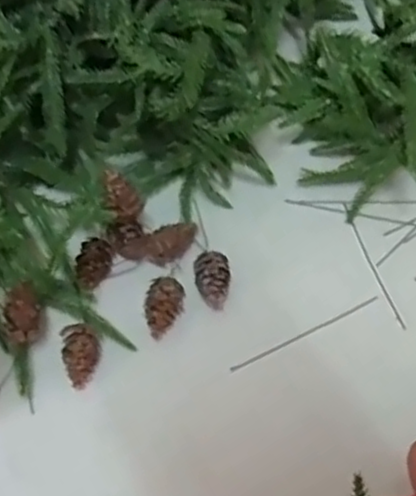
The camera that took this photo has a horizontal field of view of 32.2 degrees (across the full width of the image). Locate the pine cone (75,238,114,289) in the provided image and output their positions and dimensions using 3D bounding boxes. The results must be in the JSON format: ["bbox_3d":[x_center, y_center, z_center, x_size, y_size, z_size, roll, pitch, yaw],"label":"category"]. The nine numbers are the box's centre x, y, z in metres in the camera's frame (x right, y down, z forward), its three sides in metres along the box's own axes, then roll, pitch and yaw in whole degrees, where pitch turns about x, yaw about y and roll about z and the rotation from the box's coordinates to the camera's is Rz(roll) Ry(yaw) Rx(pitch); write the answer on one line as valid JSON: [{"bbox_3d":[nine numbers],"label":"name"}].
[{"bbox_3d":[-0.072,0.011,0.457,0.020,0.017,0.036,4,55,7],"label":"pine cone"}]

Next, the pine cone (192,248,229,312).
[{"bbox_3d":[0.003,0.020,0.443,0.021,0.015,0.034,-5,55,1],"label":"pine cone"}]

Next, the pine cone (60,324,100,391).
[{"bbox_3d":[-0.074,0.060,0.420,0.020,0.023,0.035,-13,55,-5],"label":"pine cone"}]

